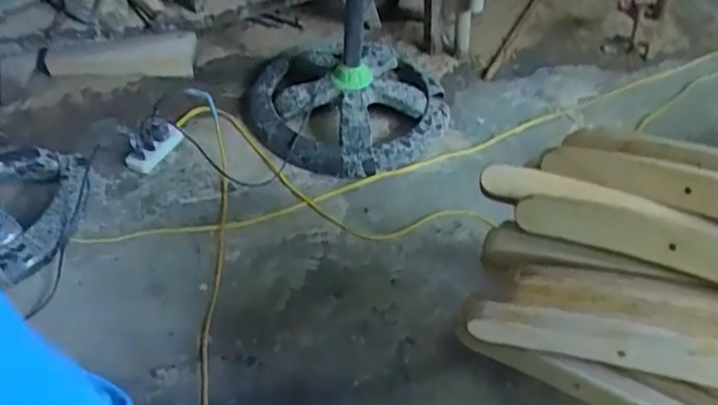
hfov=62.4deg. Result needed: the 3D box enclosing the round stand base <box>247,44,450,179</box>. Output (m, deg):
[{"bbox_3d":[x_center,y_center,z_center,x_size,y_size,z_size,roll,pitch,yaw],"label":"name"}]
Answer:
[{"bbox_3d":[-0.026,-0.247,1.527,0.510,0.127,0.513,-1,42,-6],"label":"round stand base"}]

